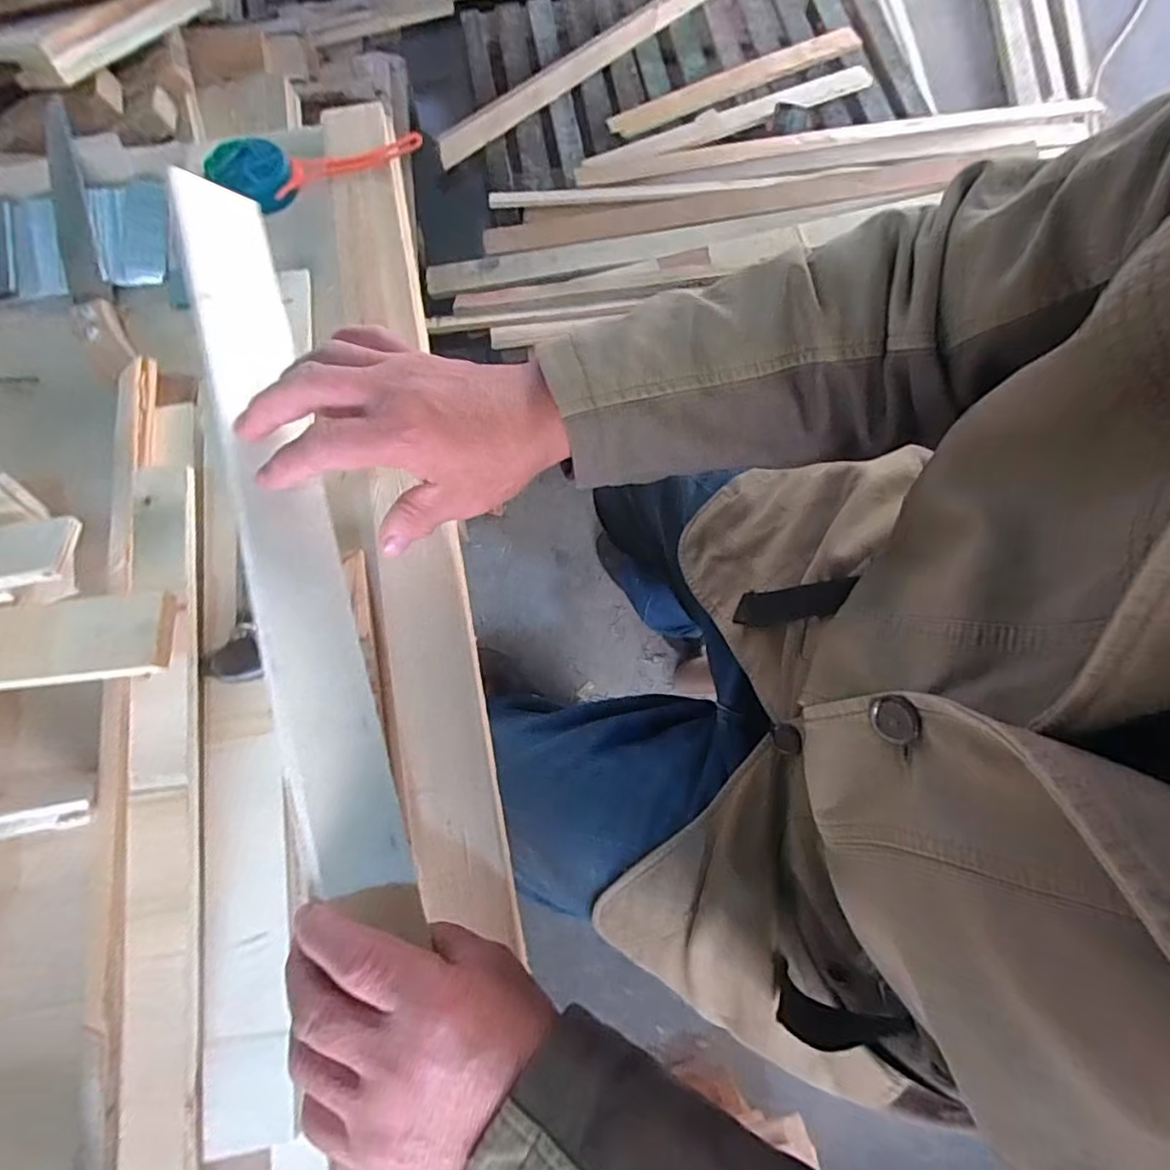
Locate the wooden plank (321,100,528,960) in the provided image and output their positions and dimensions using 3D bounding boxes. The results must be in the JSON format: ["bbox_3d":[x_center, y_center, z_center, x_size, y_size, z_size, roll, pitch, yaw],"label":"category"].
[{"bbox_3d":[-0.158,-0.112,0.490,0.082,0.033,0.730,-12,74,-3],"label":"wooden plank"}]

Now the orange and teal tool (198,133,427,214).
[{"bbox_3d":[-0.257,-0.395,0.557,0.197,0.022,0.073,-4,73,-1],"label":"orange and teal tool"}]

